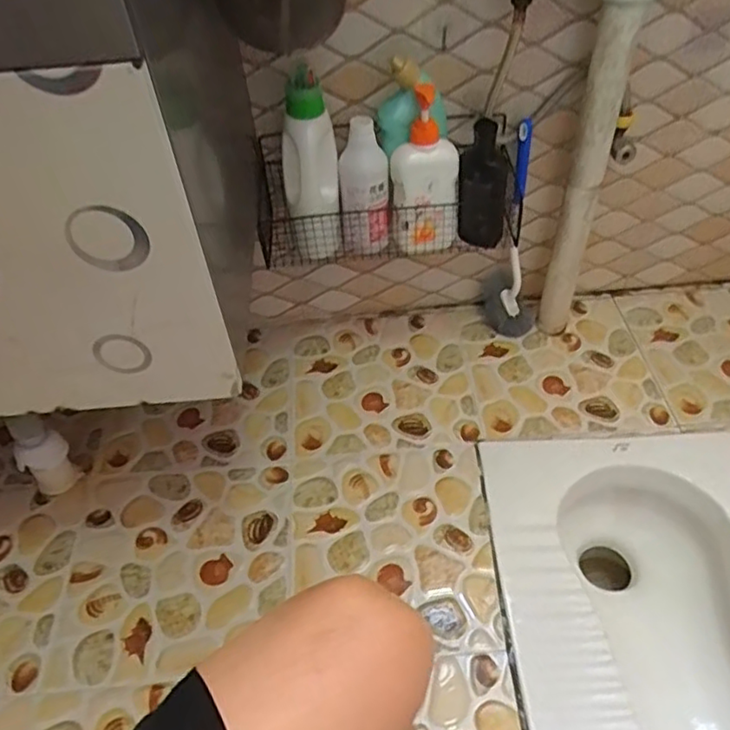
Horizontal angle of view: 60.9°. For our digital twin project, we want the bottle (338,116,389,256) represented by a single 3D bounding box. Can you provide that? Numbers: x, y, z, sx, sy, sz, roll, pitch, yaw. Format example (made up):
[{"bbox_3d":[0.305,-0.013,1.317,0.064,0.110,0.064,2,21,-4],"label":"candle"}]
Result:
[{"bbox_3d":[0.000,-0.232,0.829,0.066,0.164,0.056,-5,47,-1],"label":"bottle"}]

